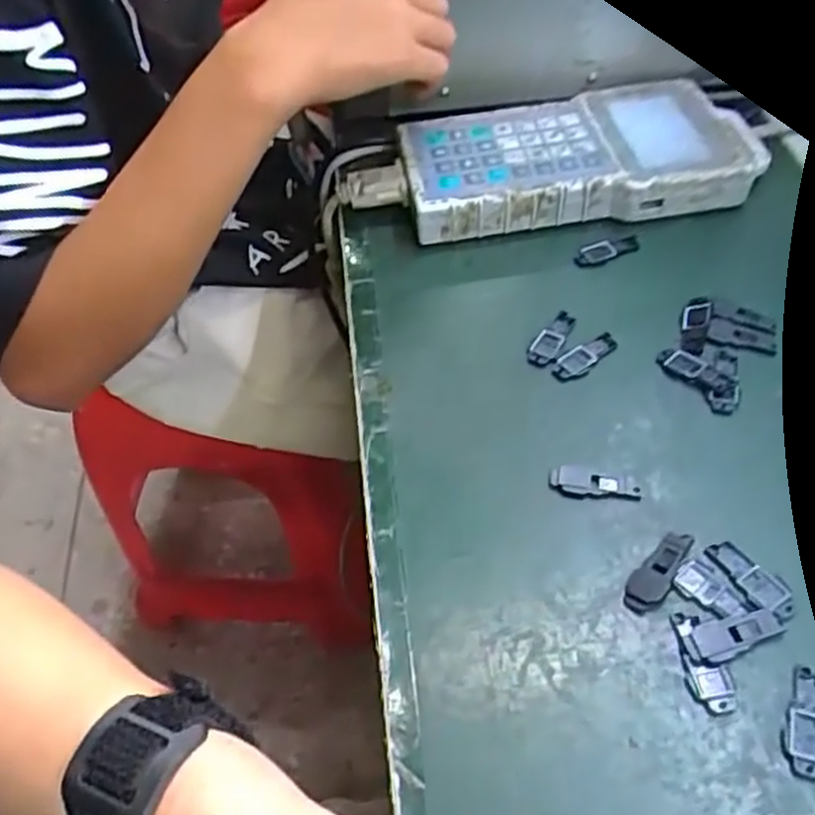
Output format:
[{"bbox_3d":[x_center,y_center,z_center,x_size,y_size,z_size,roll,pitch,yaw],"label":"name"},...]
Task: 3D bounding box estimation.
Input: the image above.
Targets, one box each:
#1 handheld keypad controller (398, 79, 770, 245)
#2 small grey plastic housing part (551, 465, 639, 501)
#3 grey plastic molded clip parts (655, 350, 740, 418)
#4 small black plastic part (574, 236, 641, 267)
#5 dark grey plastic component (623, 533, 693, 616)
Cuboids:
[{"bbox_3d":[0.107,-0.158,0.499,0.217,0.032,0.106,-10,51,-3],"label":"handheld keypad controller"},{"bbox_3d":[0.086,0.035,0.360,0.041,0.005,0.016,8,52,12],"label":"small grey plastic housing part"},{"bbox_3d":[0.150,-0.015,0.398,0.018,0.005,0.047,-30,54,-18],"label":"grey plastic molded clip parts"},{"bbox_3d":[0.118,-0.094,0.467,0.042,0.004,0.018,-18,51,-9],"label":"small black plastic part"},{"bbox_3d":[0.107,0.069,0.330,0.015,0.004,0.042,35,62,29],"label":"dark grey plastic component"}]

